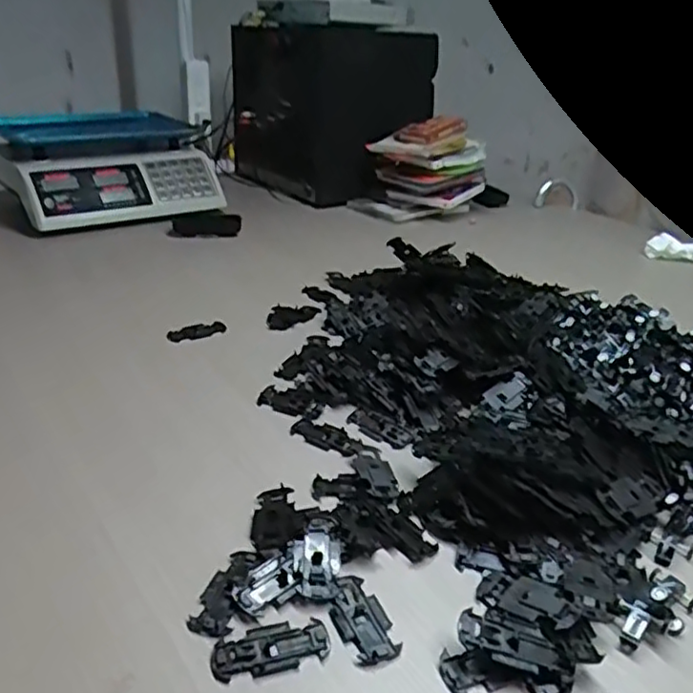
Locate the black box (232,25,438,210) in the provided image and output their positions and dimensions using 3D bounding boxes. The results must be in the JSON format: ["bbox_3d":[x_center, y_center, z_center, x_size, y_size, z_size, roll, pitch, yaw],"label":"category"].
[{"bbox_3d":[-0.034,-0.481,1.362,0.272,0.305,0.327,-19,33,-36],"label":"black box"}]

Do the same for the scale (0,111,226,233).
[{"bbox_3d":[-0.432,-0.323,1.199,0.334,0.154,0.327,-19,33,-36],"label":"scale"}]

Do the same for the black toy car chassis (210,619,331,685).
[{"bbox_3d":[-0.043,0.172,0.379,0.066,0.004,0.031,-7,28,-18],"label":"black toy car chassis"}]

